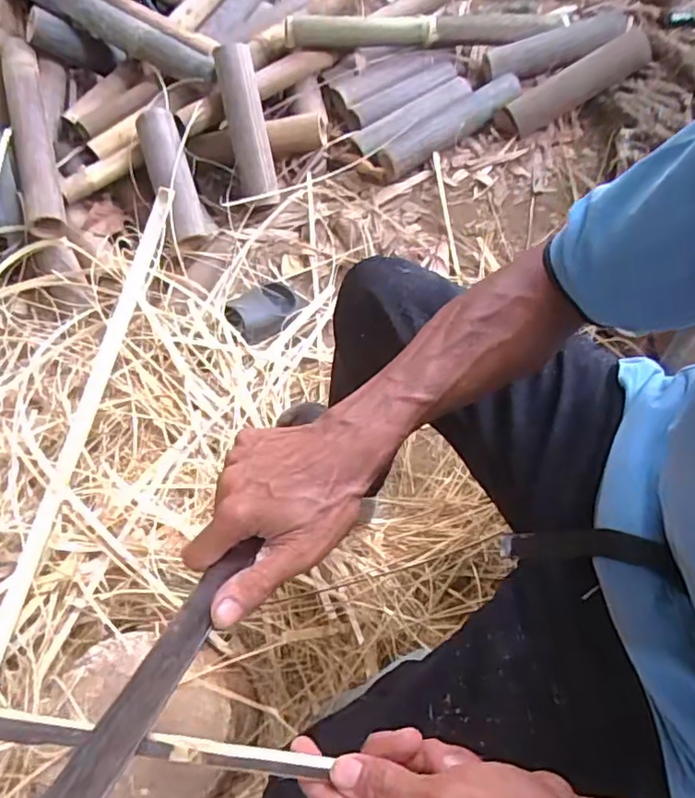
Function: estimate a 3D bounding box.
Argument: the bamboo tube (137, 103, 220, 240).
[{"bbox_3d":[-0.368,-0.465,1.221,0.099,0.108,0.268,-22,65,-3],"label":"bamboo tube"}]

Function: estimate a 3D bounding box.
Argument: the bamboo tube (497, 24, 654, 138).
[{"bbox_3d":[0.515,-0.712,1.326,0.400,0.082,0.093,-26,66,-4],"label":"bamboo tube"}]

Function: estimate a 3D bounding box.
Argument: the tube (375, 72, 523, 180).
[{"bbox_3d":[0.237,-0.620,1.327,0.387,0.064,0.080,-36,67,-9],"label":"tube"}]

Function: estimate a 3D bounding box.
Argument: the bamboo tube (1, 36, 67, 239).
[{"bbox_3d":[-0.654,-0.540,1.223,0.070,0.070,0.483,-16,72,-5],"label":"bamboo tube"}]

